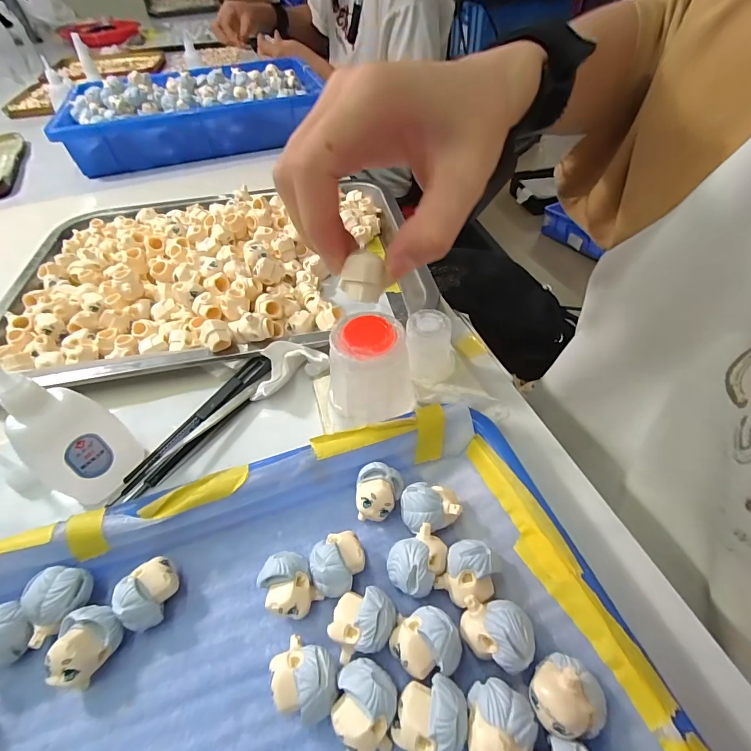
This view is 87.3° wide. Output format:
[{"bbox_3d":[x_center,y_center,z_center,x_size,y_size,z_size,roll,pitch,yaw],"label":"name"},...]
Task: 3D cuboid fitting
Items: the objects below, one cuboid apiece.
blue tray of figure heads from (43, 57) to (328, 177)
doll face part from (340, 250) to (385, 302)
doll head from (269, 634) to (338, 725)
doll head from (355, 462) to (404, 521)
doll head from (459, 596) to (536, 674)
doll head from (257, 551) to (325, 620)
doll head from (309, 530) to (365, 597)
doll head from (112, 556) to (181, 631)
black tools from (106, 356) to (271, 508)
[{"bbox_3d":[-0.267,-0.409,0.598,0.359,0.069,0.224,-16,50,-11],"label":"blue tray of figure heads"},{"bbox_3d":[-0.005,-0.041,0.165,0.017,0.016,0.013,22,54,11],"label":"doll face part"},{"bbox_3d":[-0.028,0.119,0.155,0.027,0.024,0.022,15,52,15],"label":"doll head"},{"bbox_3d":[0.000,0.063,0.204,0.023,0.020,0.028,15,52,15],"label":"doll head"},{"bbox_3d":[0.049,0.104,0.159,0.025,0.017,0.023,4,50,6],"label":"doll head"},{"bbox_3d":[-0.039,0.096,0.178,0.022,0.025,0.026,-31,55,-22],"label":"doll head"},{"bbox_3d":[-0.018,0.087,0.182,0.022,0.024,0.027,25,55,22],"label":"doll head"},{"bbox_3d":[-0.102,0.097,0.177,0.020,0.020,0.027,11,51,11],"label":"doll head"},{"bbox_3d":[-0.109,0.030,0.250,0.021,0.007,0.119,25,55,22],"label":"black tools"}]

